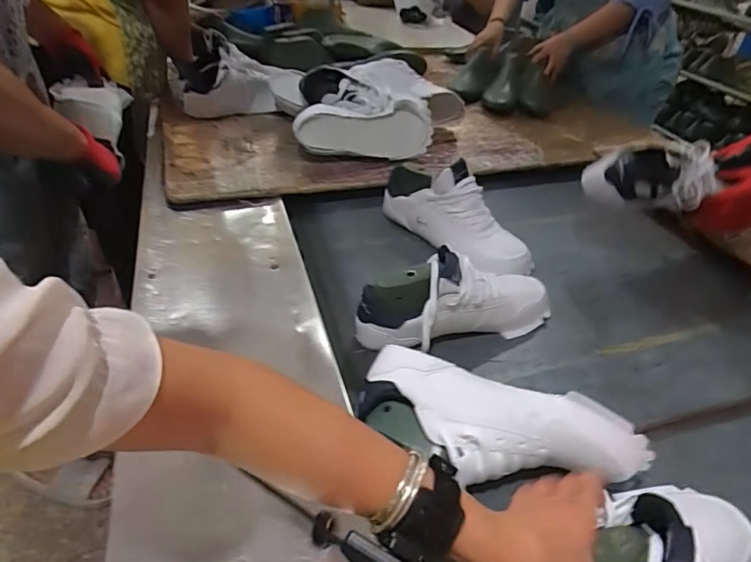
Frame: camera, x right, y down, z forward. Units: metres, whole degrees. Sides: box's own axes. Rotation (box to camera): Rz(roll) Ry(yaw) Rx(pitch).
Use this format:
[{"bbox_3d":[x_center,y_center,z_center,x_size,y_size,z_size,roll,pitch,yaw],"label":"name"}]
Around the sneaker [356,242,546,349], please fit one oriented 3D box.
[{"bbox_3d":[0.118,0.021,0.663,0.276,0.107,0.090,-10,43,-20],"label":"sneaker"}]

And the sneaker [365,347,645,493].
[{"bbox_3d":[0.117,0.161,0.503,0.292,0.091,0.112,22,43,17],"label":"sneaker"}]

